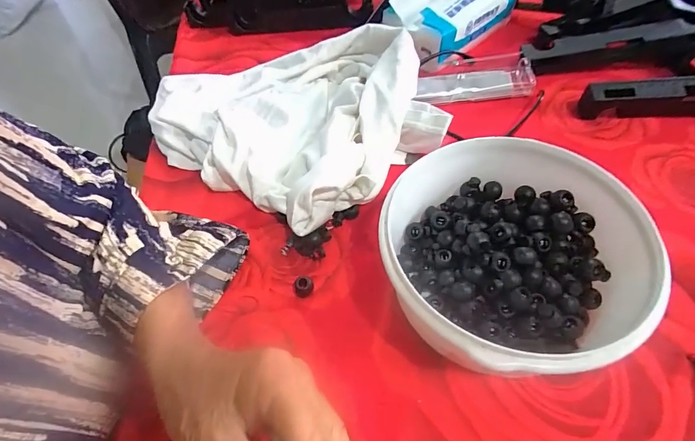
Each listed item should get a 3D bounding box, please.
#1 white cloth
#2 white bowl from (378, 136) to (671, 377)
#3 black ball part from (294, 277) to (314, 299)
[{"bbox_3d":[-0.079,-0.111,0.393,0.273,0.056,0.247,12,57,13],"label":"white cloth"},{"bbox_3d":[0.103,0.028,0.259,0.151,0.077,0.157,-2,54,3],"label":"white bowl"},{"bbox_3d":[-0.034,0.053,0.296,0.015,0.012,0.012,-25,56,-13],"label":"black ball part"}]

